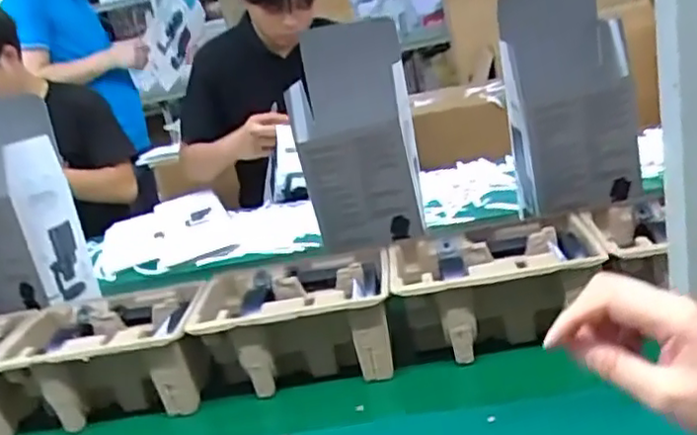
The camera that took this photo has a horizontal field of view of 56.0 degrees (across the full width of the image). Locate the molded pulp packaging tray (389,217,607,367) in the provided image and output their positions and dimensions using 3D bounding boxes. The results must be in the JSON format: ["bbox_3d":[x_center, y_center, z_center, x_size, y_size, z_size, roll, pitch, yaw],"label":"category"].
[{"bbox_3d":[0.161,0.089,0.743,0.215,0.125,0.133,-6,14,8],"label":"molded pulp packaging tray"}]

